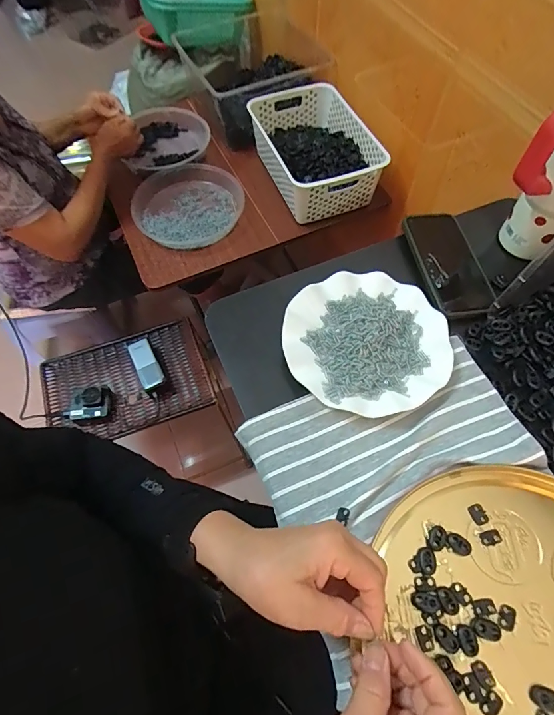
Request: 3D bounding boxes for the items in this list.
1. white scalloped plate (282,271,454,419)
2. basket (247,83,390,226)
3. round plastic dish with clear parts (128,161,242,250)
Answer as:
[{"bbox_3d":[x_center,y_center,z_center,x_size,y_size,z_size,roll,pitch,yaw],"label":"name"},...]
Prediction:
[{"bbox_3d":[0.101,-0.019,0.449,0.179,0.021,0.175,-1,63,1],"label":"white scalloped plate"},{"bbox_3d":[0.084,-0.454,0.858,0.214,0.096,0.313,-20,64,-9],"label":"basket"},{"bbox_3d":[-0.192,-0.335,0.854,0.225,0.032,0.229,-1,63,1],"label":"round plastic dish with clear parts"}]

